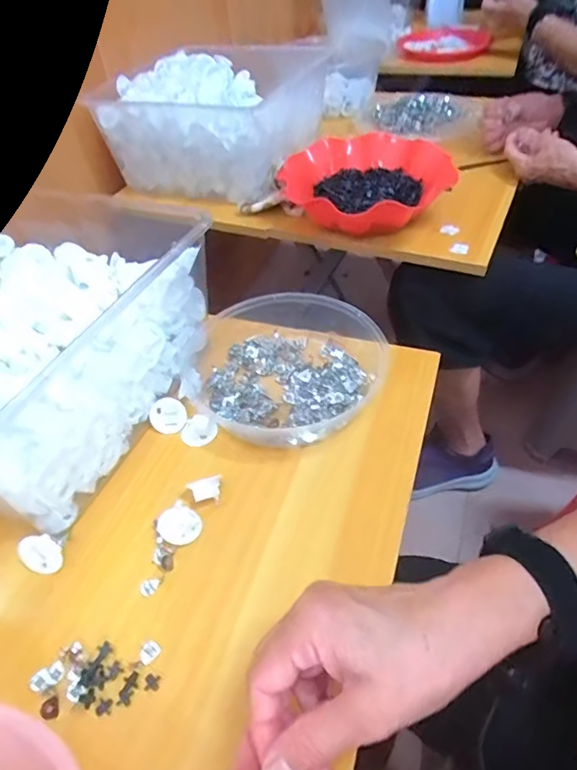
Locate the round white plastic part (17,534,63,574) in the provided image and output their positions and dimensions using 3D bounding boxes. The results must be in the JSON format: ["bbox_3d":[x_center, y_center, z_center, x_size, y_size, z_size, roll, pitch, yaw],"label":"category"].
[{"bbox_3d":[-0.187,0.127,0.385,0.029,0.030,0.010,-8,2,-13],"label":"round white plastic part"}]

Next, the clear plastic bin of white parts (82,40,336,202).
[{"bbox_3d":[-0.100,-0.437,0.827,0.268,0.131,0.299,14,50,18],"label":"clear plastic bin of white parts"}]

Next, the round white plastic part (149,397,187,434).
[{"bbox_3d":[-0.112,0.029,0.473,0.031,0.006,0.031,-20,90,-10],"label":"round white plastic part"}]

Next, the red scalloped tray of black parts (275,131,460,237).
[{"bbox_3d":[0.113,-0.277,0.706,0.211,0.063,0.183,25,54,26],"label":"red scalloped tray of black parts"}]

